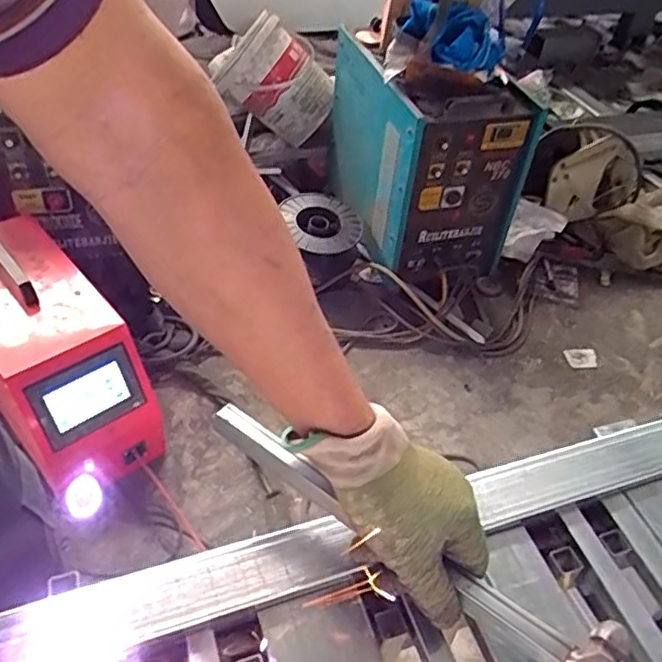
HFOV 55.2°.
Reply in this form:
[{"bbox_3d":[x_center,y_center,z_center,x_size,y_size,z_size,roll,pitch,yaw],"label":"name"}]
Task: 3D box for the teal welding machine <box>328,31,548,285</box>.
[{"bbox_3d":[0.252,-0.537,1.881,0.439,0.599,0.550,-12,48,-18],"label":"teal welding machine"}]

